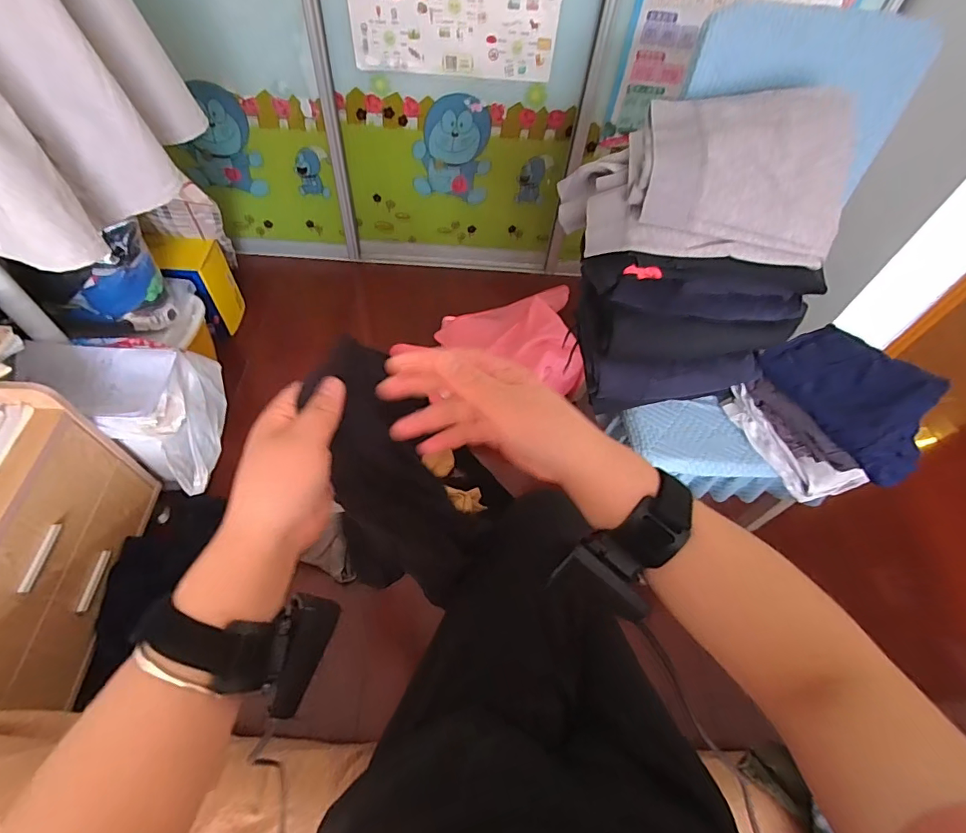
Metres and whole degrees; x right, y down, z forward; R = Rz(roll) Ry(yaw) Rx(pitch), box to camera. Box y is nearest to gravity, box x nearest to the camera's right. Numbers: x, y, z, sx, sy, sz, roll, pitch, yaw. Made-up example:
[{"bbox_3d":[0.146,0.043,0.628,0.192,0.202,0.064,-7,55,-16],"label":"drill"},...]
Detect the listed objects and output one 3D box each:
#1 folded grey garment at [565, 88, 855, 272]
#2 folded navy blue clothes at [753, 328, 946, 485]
[{"bbox_3d":[0.313,-0.345,0.690,0.364,0.175,0.231,9,55,1],"label":"folded grey garment"},{"bbox_3d":[0.649,-0.042,0.804,0.204,0.078,0.278,-19,59,-17],"label":"folded navy blue clothes"}]

